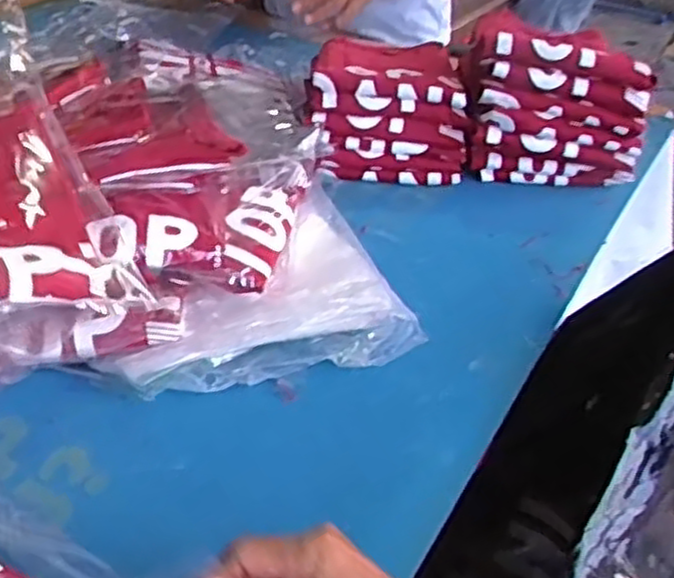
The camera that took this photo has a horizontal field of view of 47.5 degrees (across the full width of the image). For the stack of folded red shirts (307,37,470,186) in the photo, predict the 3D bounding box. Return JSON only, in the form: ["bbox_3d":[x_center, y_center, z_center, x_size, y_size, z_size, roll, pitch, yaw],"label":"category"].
[{"bbox_3d":[0.063,-0.232,0.963,0.177,0.112,0.215,3,36,0],"label":"stack of folded red shirts"}]

